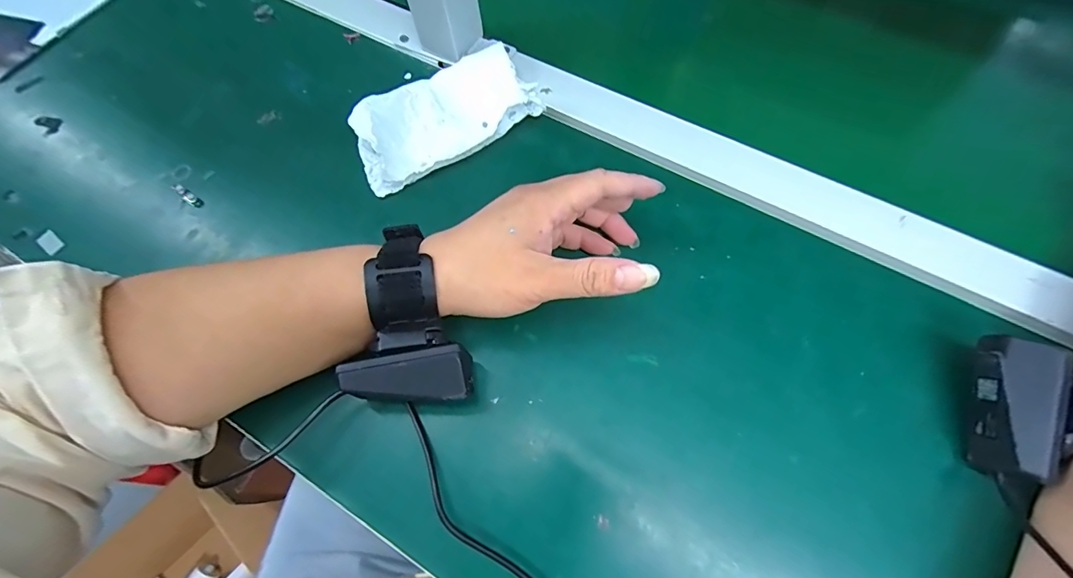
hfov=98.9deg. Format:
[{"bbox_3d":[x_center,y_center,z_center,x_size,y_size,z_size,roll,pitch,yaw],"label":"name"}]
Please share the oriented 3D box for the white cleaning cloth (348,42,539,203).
[{"bbox_3d":[-0.073,-0.134,0.344,0.137,0.027,0.075,-32,70,-10],"label":"white cleaning cloth"}]

